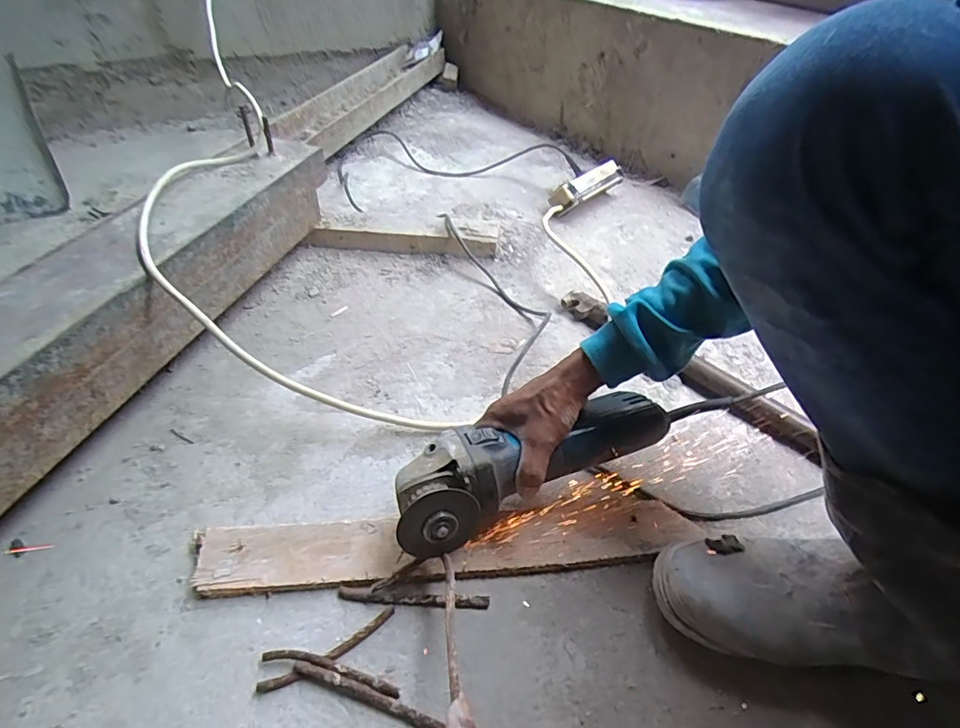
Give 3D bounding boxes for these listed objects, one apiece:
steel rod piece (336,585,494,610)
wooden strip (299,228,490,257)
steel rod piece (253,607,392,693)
[{"bbox_3d":[-0.058,0.203,0.463,0.132,0.007,0.012,3,43,2],"label":"steel rod piece"},{"bbox_3d":[-0.128,-0.194,0.868,0.299,0.043,0.024,2,43,1],"label":"wooden strip"},{"bbox_3d":[-0.123,0.235,0.431,0.115,0.006,0.014,-23,48,-23],"label":"steel rod piece"}]

